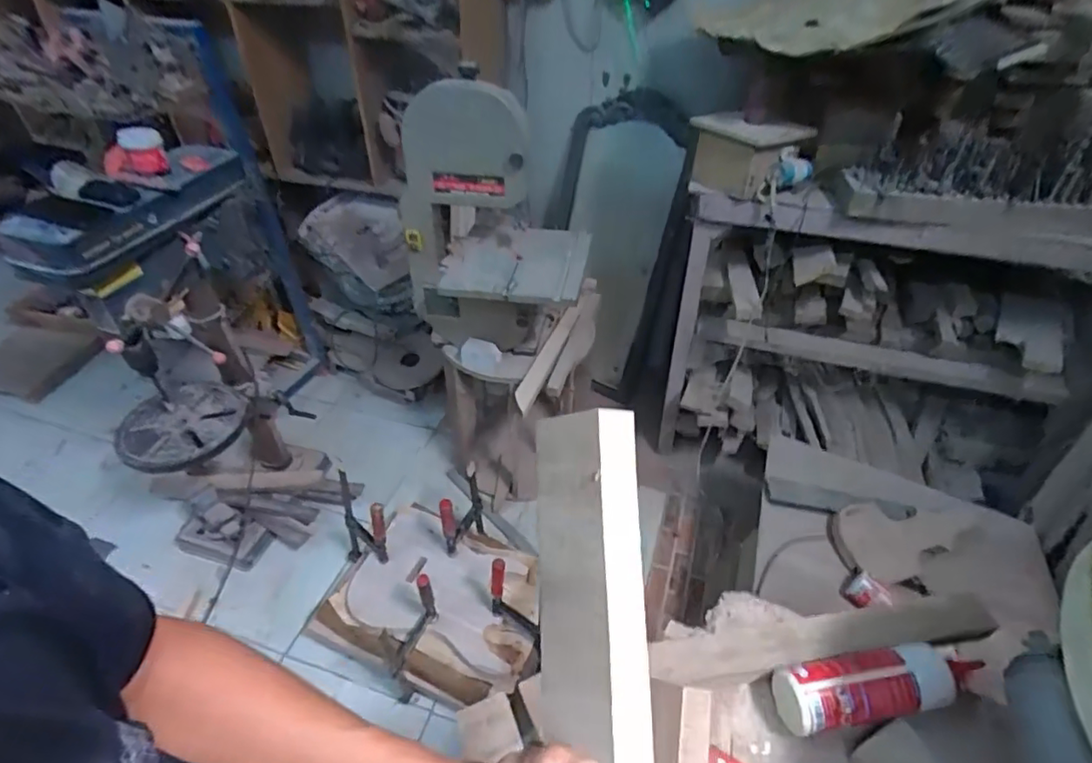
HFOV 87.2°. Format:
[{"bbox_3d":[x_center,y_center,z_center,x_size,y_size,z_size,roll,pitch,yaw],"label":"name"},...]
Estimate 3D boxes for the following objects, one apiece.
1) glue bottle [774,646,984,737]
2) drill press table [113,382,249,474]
[{"bbox_3d":[0.372,0.336,0.636,0.237,0.058,0.066,-6,41,-6],"label":"glue bottle"},{"bbox_3d":[-0.869,0.105,1.385,0.259,0.052,0.273,25,53,5],"label":"drill press table"}]

